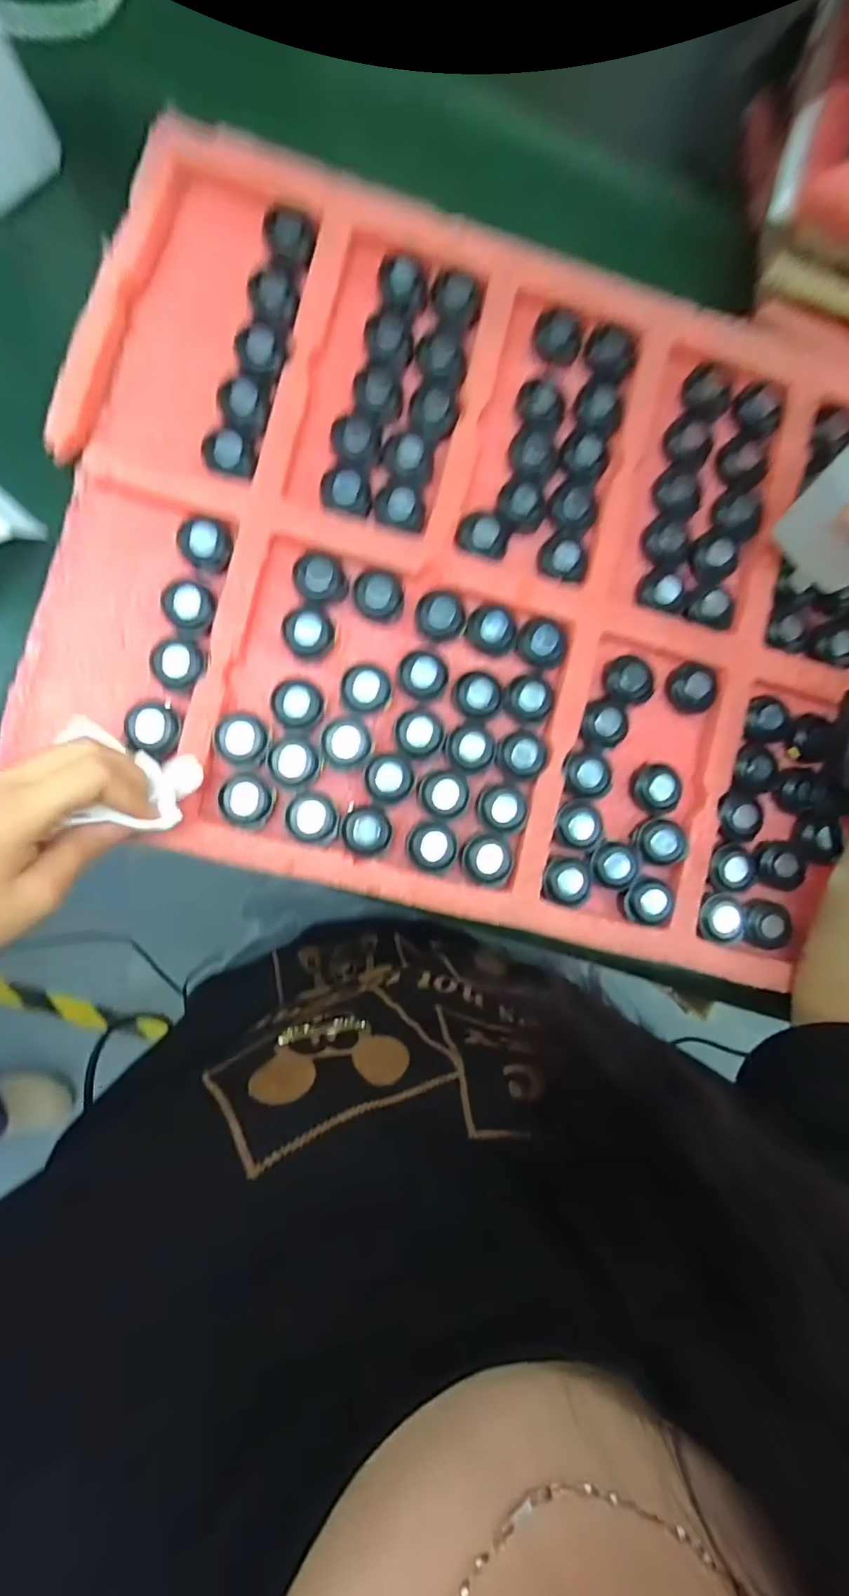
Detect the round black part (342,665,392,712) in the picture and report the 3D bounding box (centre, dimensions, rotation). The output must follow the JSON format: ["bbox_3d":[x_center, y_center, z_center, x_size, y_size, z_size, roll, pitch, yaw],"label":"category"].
[{"bbox_3d":[-0.033,-0.061,0.301,0.026,0.012,0.025,0,90,-6],"label":"round black part"}]

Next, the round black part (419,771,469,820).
[{"bbox_3d":[0.011,-0.002,0.302,0.027,0.006,0.025,0,90,-6],"label":"round black part"}]

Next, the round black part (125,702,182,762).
[{"bbox_3d":[-0.144,-0.036,0.284,0.025,0.005,0.030,-1,90,-6],"label":"round black part"}]

